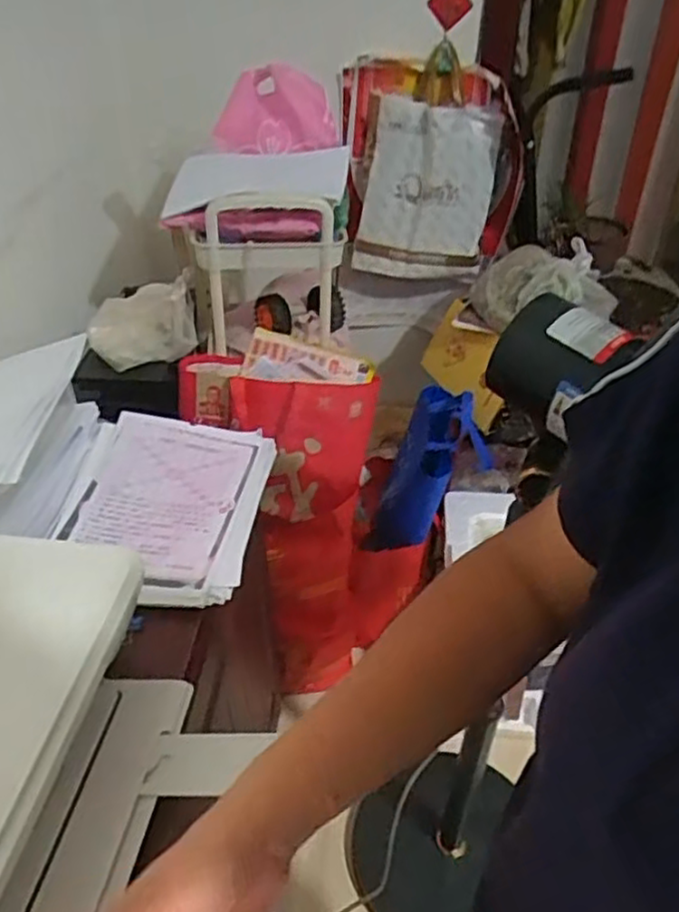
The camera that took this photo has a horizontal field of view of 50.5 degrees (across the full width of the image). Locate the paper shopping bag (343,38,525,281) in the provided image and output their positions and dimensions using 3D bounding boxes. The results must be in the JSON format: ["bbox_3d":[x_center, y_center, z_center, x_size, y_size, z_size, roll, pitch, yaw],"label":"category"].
[{"bbox_3d":[0.217,-0.623,1.564,0.355,0.452,0.076,-4,28,4],"label":"paper shopping bag"}]

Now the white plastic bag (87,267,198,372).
[{"bbox_3d":[-0.345,-0.233,1.254,0.186,0.123,0.105,-12,41,-14],"label":"white plastic bag"}]

